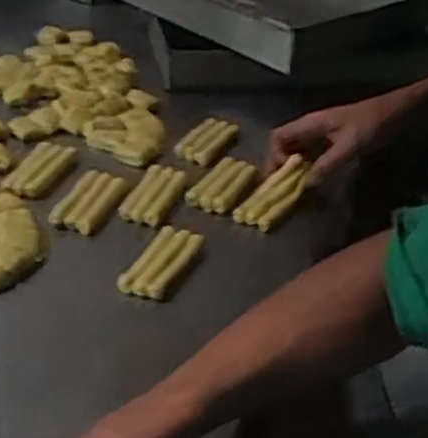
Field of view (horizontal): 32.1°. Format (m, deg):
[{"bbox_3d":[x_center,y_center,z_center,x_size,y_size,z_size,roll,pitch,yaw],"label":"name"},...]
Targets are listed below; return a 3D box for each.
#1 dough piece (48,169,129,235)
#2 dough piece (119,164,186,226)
[{"bbox_3d":[-0.126,-0.022,0.763,0.048,0.014,0.097,15,34,9],"label":"dough piece"},{"bbox_3d":[-0.063,-0.028,0.787,0.043,0.018,0.093,16,35,12],"label":"dough piece"}]

